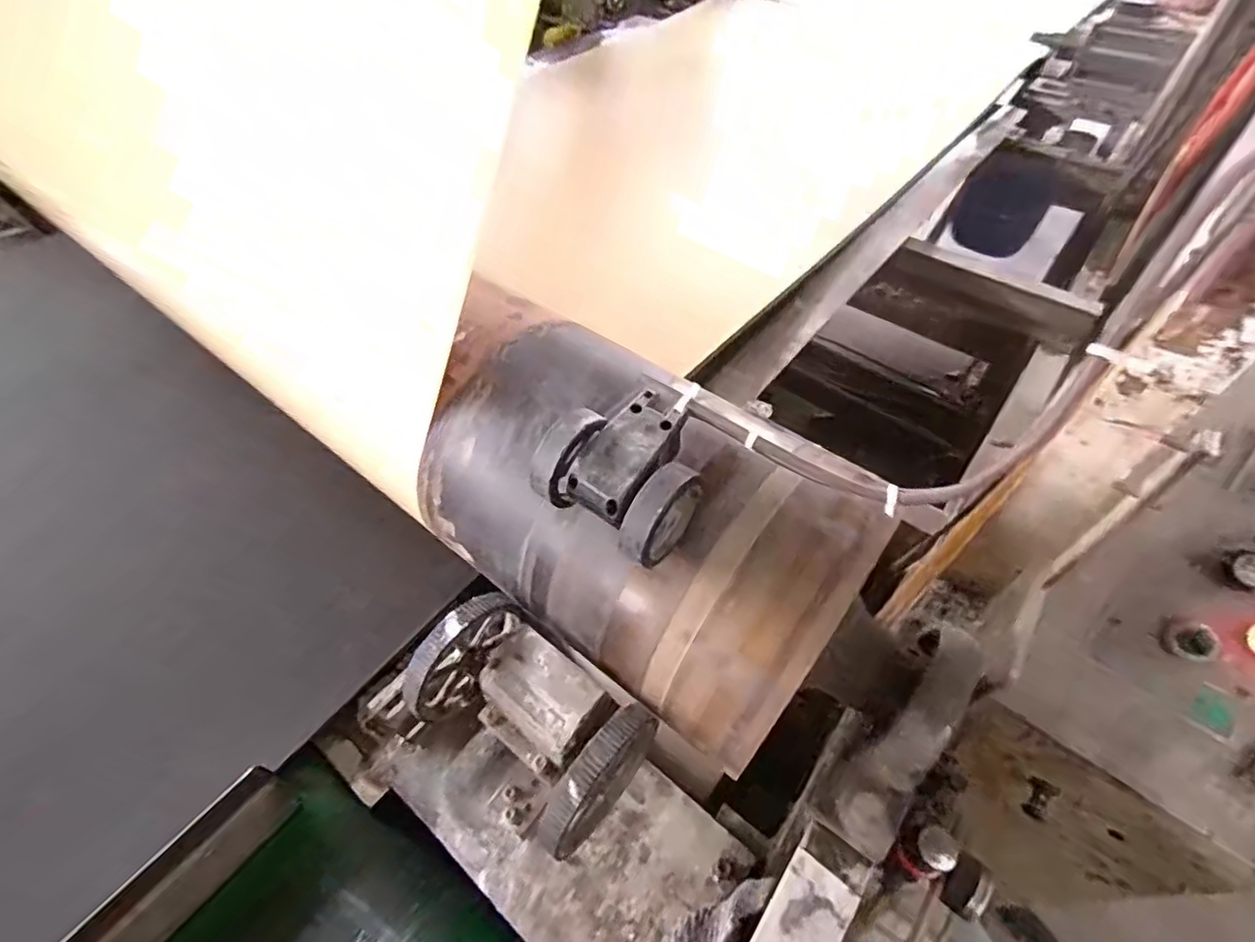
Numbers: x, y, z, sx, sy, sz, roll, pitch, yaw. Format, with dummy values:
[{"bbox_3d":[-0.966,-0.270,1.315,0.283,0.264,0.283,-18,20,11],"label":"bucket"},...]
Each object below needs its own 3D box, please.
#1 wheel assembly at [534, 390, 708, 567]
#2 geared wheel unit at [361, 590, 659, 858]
[{"bbox_3d":[0.001,0.003,0.363,0.091,0.065,0.088,34,60,23],"label":"wheel assembly"},{"bbox_3d":[-0.073,0.170,0.414,0.158,0.093,0.106,35,60,24],"label":"geared wheel unit"}]

